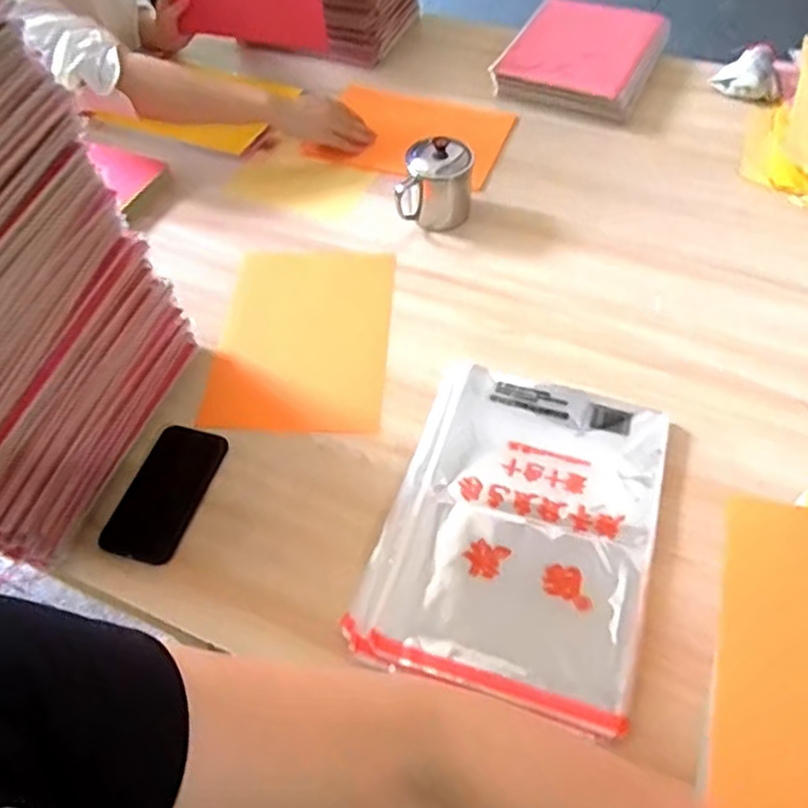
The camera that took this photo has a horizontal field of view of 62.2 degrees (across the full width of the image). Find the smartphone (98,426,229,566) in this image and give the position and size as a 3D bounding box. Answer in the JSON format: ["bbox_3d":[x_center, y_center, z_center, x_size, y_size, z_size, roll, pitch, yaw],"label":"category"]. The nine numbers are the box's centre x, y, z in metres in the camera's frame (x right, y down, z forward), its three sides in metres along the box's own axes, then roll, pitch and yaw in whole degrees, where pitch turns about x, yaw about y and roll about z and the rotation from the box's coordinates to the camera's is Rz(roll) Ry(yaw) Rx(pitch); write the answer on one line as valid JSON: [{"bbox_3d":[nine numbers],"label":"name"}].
[{"bbox_3d":[-0.243,0.089,0.687,0.079,0.010,0.149,15,56,13],"label":"smartphone"}]

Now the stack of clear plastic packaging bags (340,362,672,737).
[{"bbox_3d":[0.115,0.114,0.654,0.243,0.026,0.328,15,56,12],"label":"stack of clear plastic packaging bags"}]

